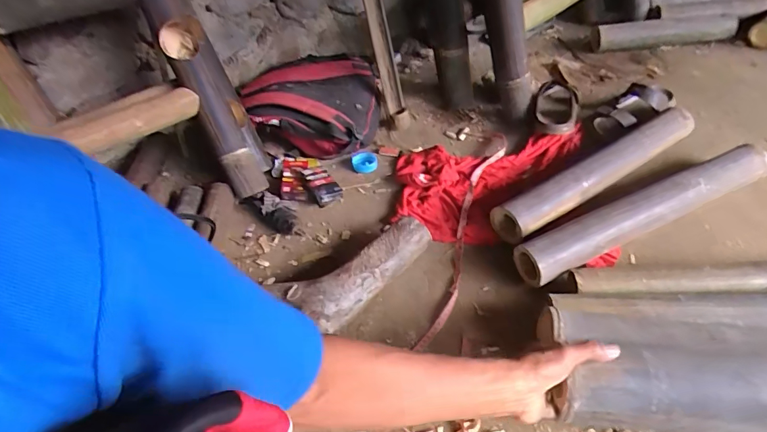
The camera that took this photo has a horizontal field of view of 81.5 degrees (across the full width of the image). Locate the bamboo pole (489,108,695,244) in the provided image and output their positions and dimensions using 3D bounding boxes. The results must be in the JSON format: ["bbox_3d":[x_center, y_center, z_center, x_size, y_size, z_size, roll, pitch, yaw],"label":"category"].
[{"bbox_3d":[0.430,-0.085,0.875,0.481,0.089,0.067,-23,45,-15],"label":"bamboo pole"}]

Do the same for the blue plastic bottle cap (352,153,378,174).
[{"bbox_3d":[-0.045,-0.130,1.074,0.059,0.029,0.059,-5,43,2],"label":"blue plastic bottle cap"}]

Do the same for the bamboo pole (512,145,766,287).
[{"bbox_3d":[0.487,-0.006,0.821,0.532,0.083,0.066,-20,45,-13],"label":"bamboo pole"}]

